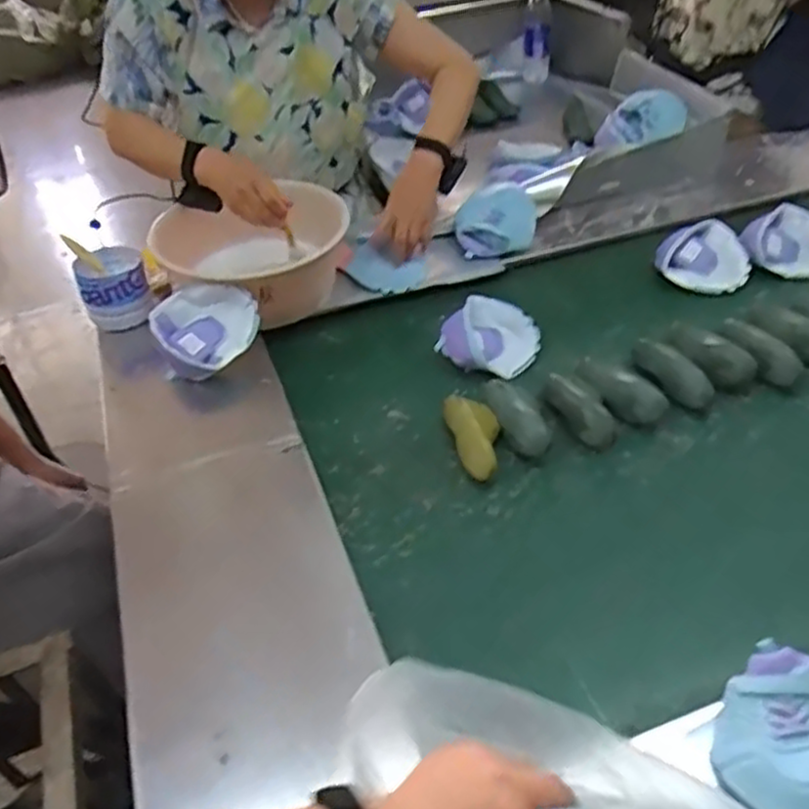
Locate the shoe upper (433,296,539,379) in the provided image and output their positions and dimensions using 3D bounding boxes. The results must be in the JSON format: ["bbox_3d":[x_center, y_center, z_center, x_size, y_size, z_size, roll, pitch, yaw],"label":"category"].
[{"bbox_3d":[0.126,-0.099,1.094,0.124,0.051,0.127,19,47,26],"label":"shoe upper"}]

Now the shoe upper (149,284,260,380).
[{"bbox_3d":[-0.281,-0.103,1.073,0.144,0.094,0.108,-22,44,-18],"label":"shoe upper"}]

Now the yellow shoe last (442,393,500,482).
[{"bbox_3d":[0.095,0.042,0.956,0.064,0.043,0.132,-10,41,-5],"label":"yellow shoe last"}]

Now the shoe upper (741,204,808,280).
[{"bbox_3d":[0.637,-0.278,1.224,0.149,0.062,0.115,19,47,26],"label":"shoe upper"}]

